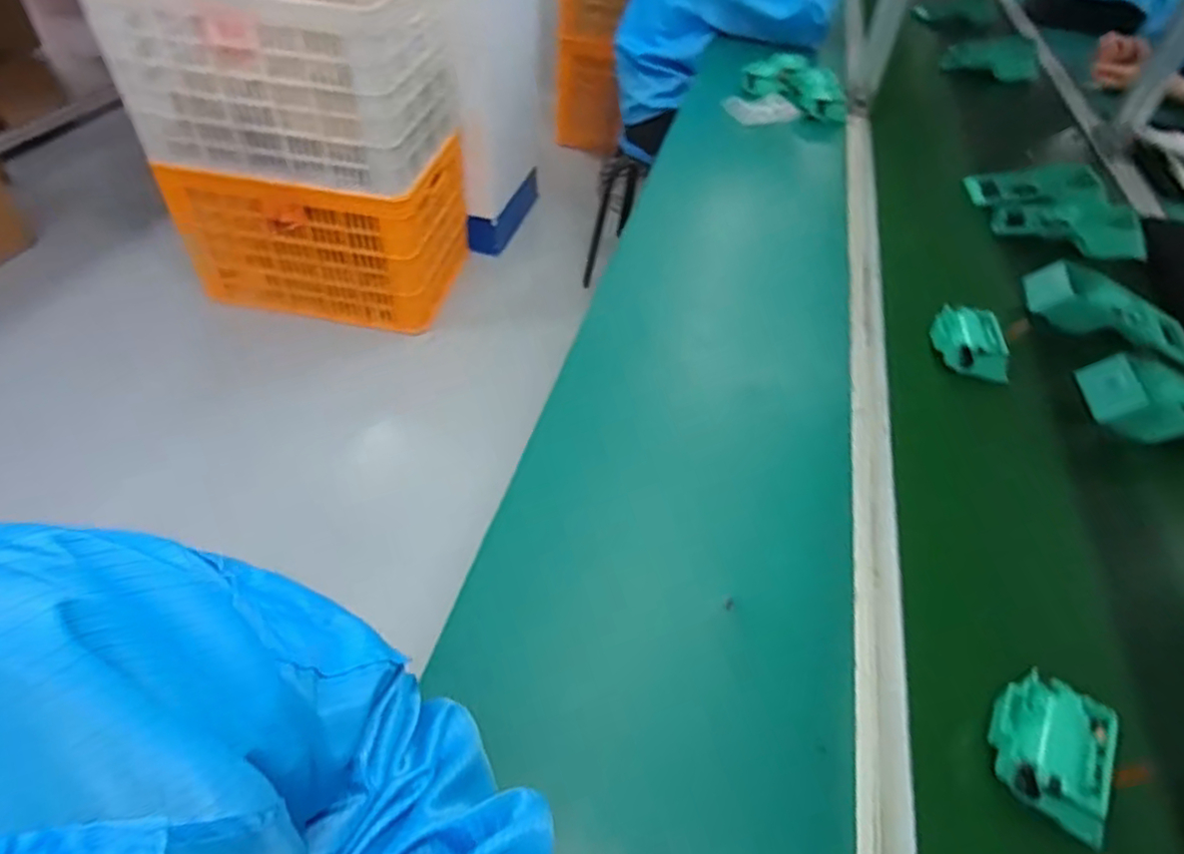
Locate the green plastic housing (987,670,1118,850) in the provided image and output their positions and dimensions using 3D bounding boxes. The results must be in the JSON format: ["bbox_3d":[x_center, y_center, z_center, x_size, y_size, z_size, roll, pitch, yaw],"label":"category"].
[{"bbox_3d":[0.297,0.211,0.440,0.067,0.035,0.081,22,48,15],"label":"green plastic housing"}]

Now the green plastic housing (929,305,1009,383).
[{"bbox_3d":[0.411,-0.092,0.738,0.061,0.035,0.087,4,46,-2],"label":"green plastic housing"}]

